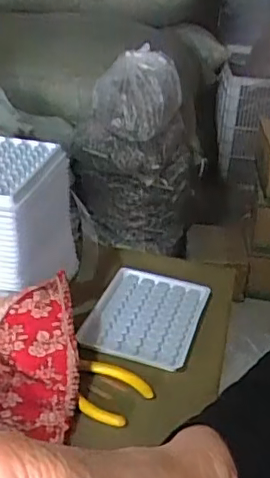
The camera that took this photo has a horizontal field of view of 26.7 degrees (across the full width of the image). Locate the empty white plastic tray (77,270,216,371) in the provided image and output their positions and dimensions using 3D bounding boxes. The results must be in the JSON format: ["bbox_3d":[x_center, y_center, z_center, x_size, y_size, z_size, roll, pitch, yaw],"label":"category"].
[{"bbox_3d":[0.012,0.069,0.527,0.095,0.007,0.128,13,29,12],"label":"empty white plastic tray"}]

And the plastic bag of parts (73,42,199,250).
[{"bbox_3d":[0.011,-0.288,1.821,0.364,0.573,0.281,9,28,7],"label":"plastic bag of parts"}]

